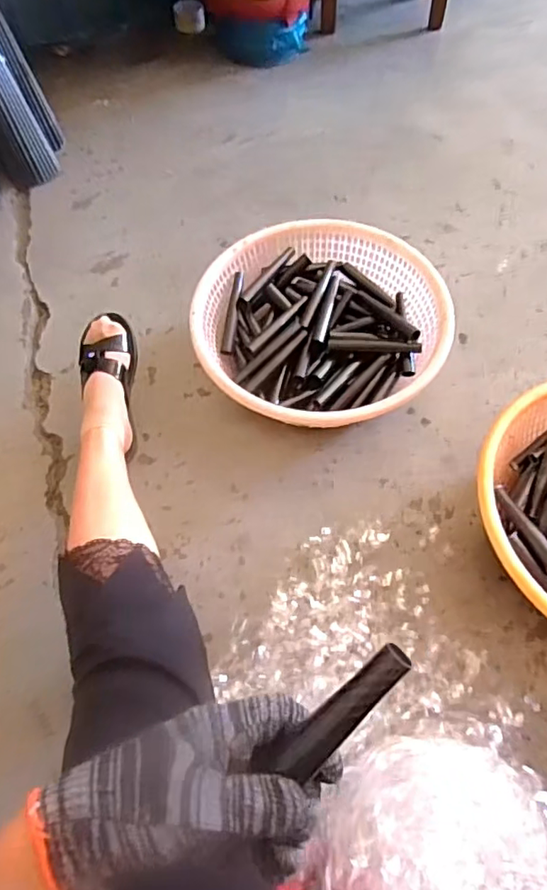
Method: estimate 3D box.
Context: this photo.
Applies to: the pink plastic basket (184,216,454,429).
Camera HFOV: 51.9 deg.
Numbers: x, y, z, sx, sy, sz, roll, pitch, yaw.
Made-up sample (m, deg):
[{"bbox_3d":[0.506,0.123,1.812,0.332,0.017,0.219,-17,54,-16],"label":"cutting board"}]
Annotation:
[{"bbox_3d":[0.075,-0.193,0.947,0.396,0.118,0.384,-7,63,-2],"label":"pink plastic basket"}]

